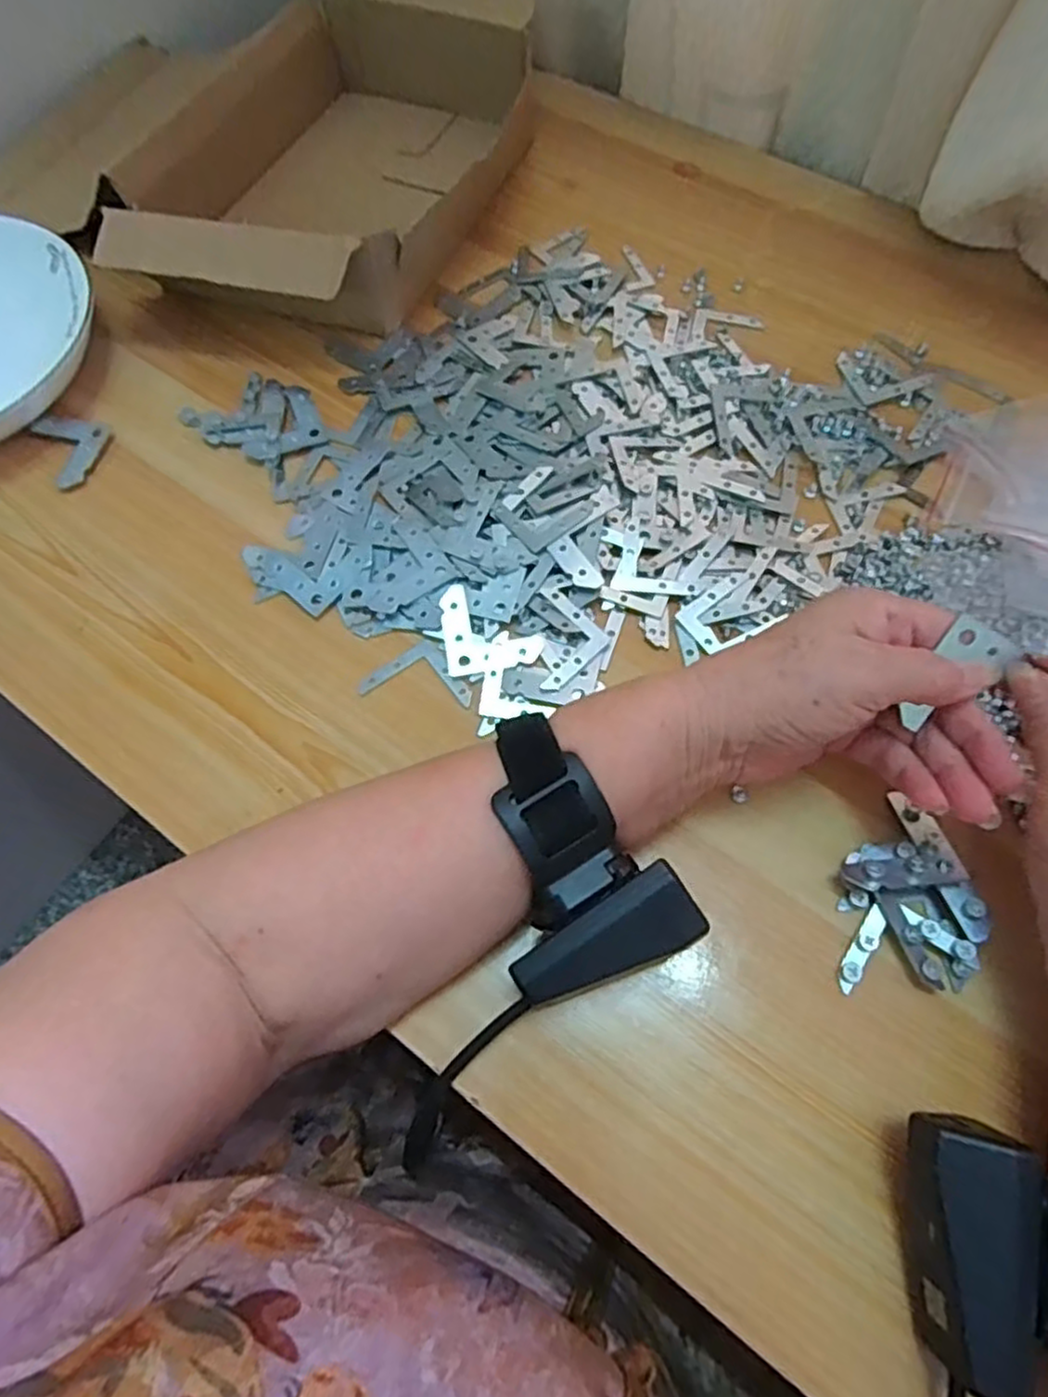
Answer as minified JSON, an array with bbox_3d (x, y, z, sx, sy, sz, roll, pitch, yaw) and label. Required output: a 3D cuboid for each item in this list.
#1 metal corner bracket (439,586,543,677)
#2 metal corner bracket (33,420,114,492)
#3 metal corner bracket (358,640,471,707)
[{"bbox_3d":[-0.023,-0.028,0.352,0.055,0.004,0.038,34,71,11],"label":"metal corner bracket"},{"bbox_3d":[-0.257,-0.146,0.421,0.040,0.007,0.054,-29,67,-12],"label":"metal corner bracket"},{"bbox_3d":[-0.050,-0.014,0.351,0.052,0.004,0.032,7,65,4],"label":"metal corner bracket"}]

